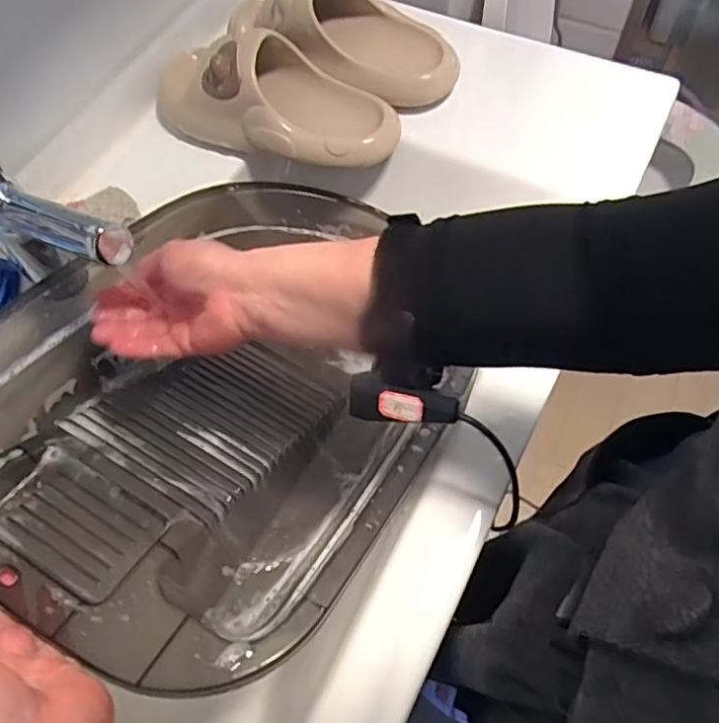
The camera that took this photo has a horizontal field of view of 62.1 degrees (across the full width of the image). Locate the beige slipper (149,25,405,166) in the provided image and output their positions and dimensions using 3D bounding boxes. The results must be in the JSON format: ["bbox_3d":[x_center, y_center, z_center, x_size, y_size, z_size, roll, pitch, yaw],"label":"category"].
[{"bbox_3d":[-0.088,-0.266,0.597,0.253,0.075,0.107,12,65,9],"label":"beige slipper"}]

